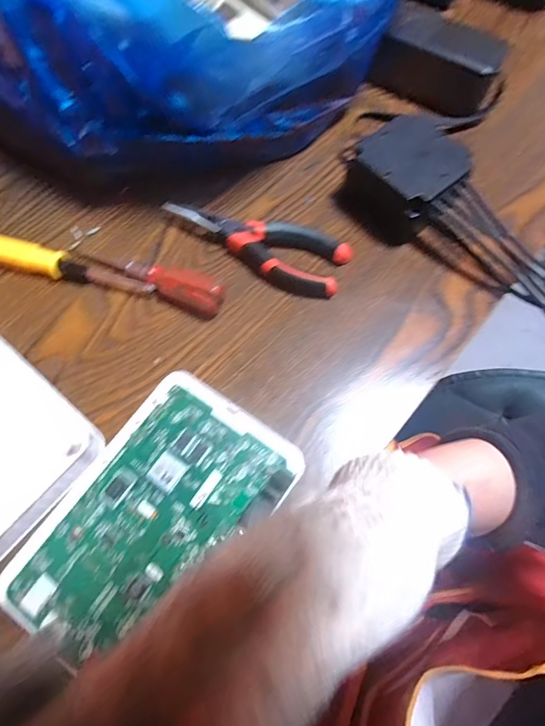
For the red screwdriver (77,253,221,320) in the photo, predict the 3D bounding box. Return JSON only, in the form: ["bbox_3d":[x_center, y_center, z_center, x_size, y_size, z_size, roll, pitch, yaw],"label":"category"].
[{"bbox_3d":[-0.095,-0.071,0.332,0.119,0.022,0.025,26,71,8],"label":"red screwdriver"}]

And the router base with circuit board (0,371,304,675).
[{"bbox_3d":[-0.073,0.100,0.270,0.111,0.020,0.175,34,73,10],"label":"router base with circuit board"}]

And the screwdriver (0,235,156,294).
[{"bbox_3d":[-0.167,-0.078,0.336,0.150,0.020,0.024,11,70,3],"label":"screwdriver"}]

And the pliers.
[{"bbox_3d":[-0.017,-0.098,0.345,0.155,0.018,0.050,19,71,5],"label":"pliers"}]

